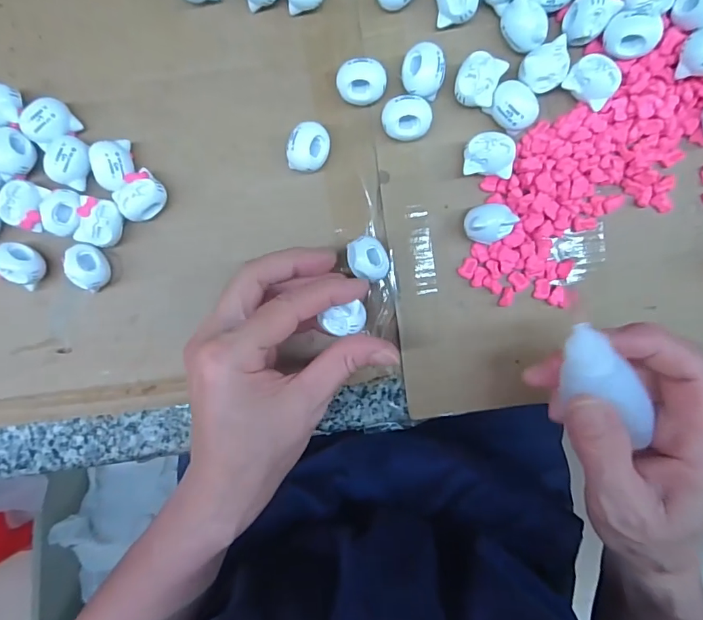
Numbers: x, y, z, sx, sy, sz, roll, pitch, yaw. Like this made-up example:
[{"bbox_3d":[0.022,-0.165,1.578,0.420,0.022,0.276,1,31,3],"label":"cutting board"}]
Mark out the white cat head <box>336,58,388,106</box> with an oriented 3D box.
[{"bbox_3d":[0.006,-0.121,0.243,0.026,0.018,0.020,2,96,1],"label":"white cat head"}]

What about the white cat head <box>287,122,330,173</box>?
[{"bbox_3d":[-0.023,-0.088,0.248,0.021,0.019,0.026,13,96,-1],"label":"white cat head"}]

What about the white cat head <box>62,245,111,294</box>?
[{"bbox_3d":[-0.146,-0.023,0.253,0.016,0.022,0.026,1,96,1],"label":"white cat head"}]

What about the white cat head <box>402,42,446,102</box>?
[{"bbox_3d":[0.038,-0.126,0.240,0.022,0.018,0.025,16,95,-1],"label":"white cat head"}]

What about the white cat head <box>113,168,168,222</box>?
[{"bbox_3d":[-0.116,-0.063,0.251,0.023,0.017,0.026,40,95,-3],"label":"white cat head"}]

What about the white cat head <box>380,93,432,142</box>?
[{"bbox_3d":[0.030,-0.102,0.243,0.025,0.017,0.021,-9,95,2],"label":"white cat head"}]

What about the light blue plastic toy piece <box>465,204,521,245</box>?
[{"bbox_3d":[0.074,-0.047,0.245,0.026,0.017,0.020,-16,95,2],"label":"light blue plastic toy piece"}]

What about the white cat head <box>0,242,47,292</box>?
[{"bbox_3d":[-0.186,-0.026,0.254,0.023,0.018,0.021,0,95,1],"label":"white cat head"}]

